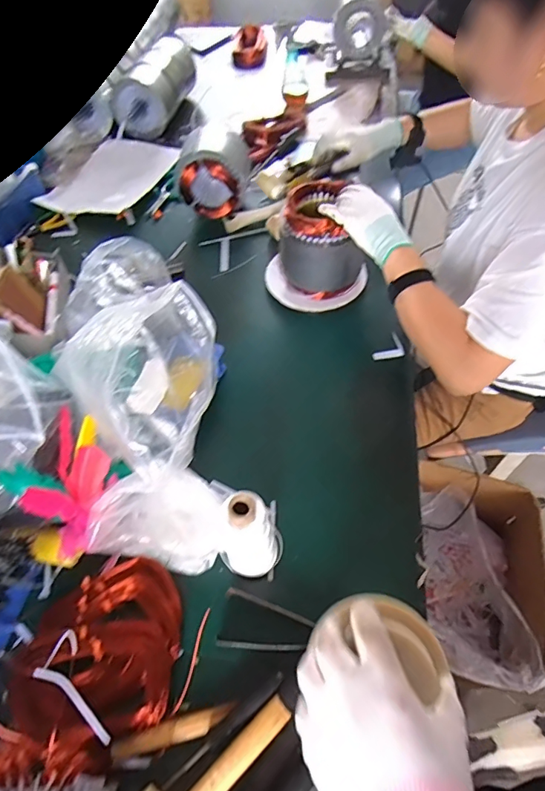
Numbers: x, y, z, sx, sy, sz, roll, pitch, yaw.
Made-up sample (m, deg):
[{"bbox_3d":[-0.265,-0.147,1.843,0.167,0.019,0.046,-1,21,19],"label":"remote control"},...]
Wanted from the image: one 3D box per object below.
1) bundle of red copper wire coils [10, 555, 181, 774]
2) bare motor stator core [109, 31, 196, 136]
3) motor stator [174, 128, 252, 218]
[{"bbox_3d":[-0.205,0.310,0.555,0.170,0.045,0.217,3,56,6],"label":"bundle of red copper wire coils"},{"bbox_3d":[-0.322,-0.910,1.351,0.139,0.140,0.359,13,57,12],"label":"bare motor stator core"},{"bbox_3d":[-0.127,-0.496,1.032,0.144,0.175,0.144,12,57,12],"label":"motor stator"}]

